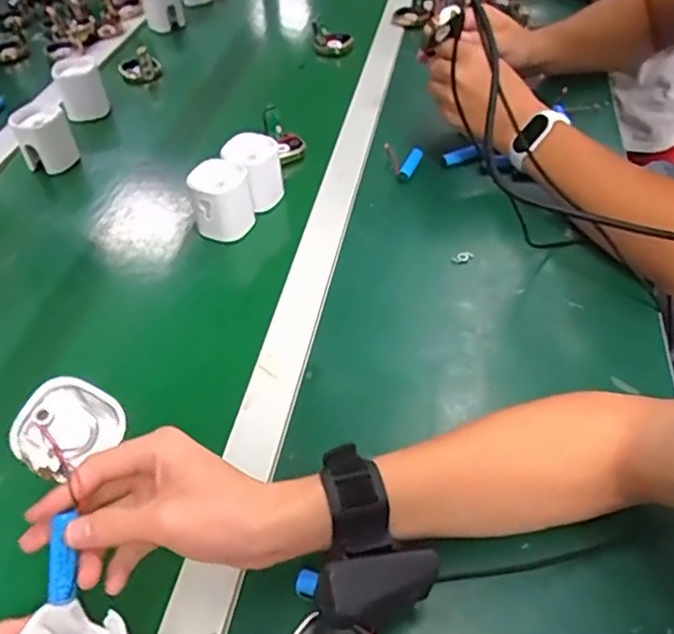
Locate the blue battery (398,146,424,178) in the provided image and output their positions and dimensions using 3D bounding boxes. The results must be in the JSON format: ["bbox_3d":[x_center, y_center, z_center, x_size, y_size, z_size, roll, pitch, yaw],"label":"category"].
[{"bbox_3d":[0.085,-0.177,0.728,0.018,0.018,0.054,18,50,19],"label":"blue battery"}]

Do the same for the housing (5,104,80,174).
[{"bbox_3d":[-0.360,-0.223,0.776,0.060,0.062,0.060,-20,49,-15],"label":"housing"}]

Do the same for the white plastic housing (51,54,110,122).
[{"bbox_3d":[-0.348,-0.308,0.858,0.061,0.079,0.046,-17,48,-13],"label":"white plastic housing"}]

